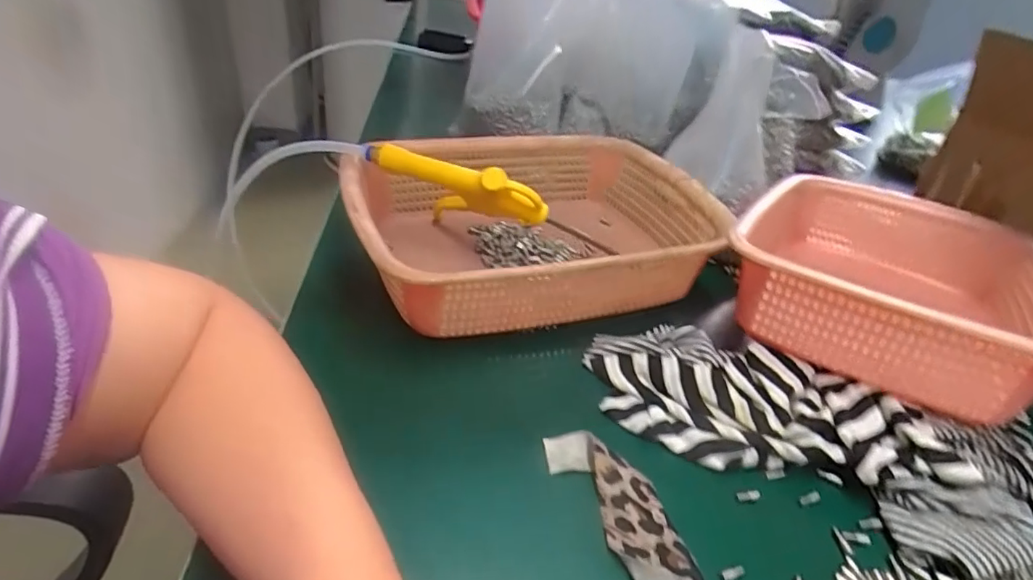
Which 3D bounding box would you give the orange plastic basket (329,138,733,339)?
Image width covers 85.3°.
[{"bbox_3d":[0.011,-0.057,0.473,0.288,0.077,0.227,-6,37,-20],"label":"orange plastic basket"}]

